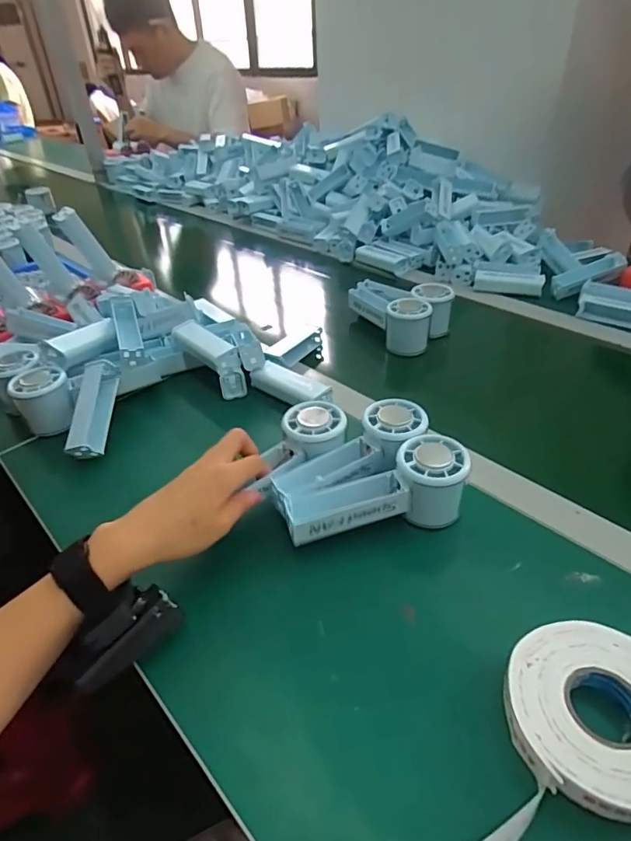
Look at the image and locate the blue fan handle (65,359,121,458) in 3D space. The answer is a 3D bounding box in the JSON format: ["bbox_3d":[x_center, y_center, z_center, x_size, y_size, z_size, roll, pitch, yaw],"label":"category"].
[{"bbox_3d":[-0.229,-0.014,0.514,0.034,0.020,0.104,0,63,0],"label":"blue fan handle"}]

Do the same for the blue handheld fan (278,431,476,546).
[{"bbox_3d":[0.048,0.056,0.406,0.147,0.058,0.053,-5,37,-9],"label":"blue handheld fan"}]

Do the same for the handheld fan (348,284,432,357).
[{"bbox_3d":[0.099,-0.150,0.684,0.059,0.062,0.158,-12,39,-17],"label":"handheld fan"}]

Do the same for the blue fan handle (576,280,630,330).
[{"bbox_3d":[0.426,-0.161,0.693,0.105,0.021,0.080,20,61,27],"label":"blue fan handle"}]

